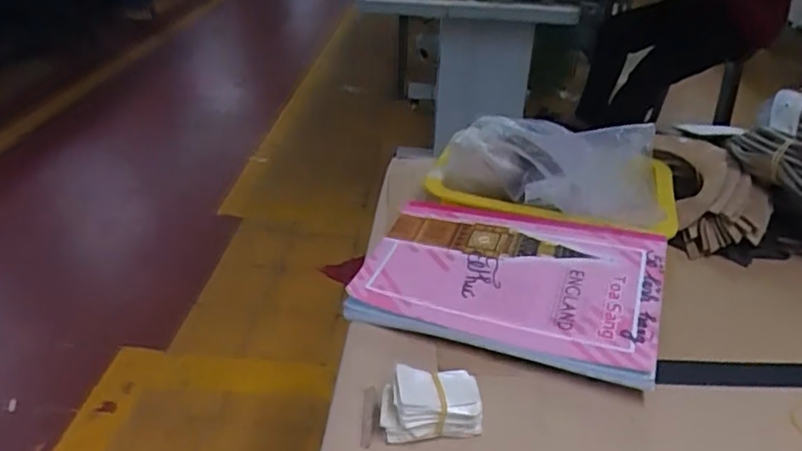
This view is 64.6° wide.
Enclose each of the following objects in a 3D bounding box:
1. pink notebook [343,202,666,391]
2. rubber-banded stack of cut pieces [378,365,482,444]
[{"bbox_3d":[0.096,0.043,0.560,0.248,0.019,0.165,10,43,18],"label":"pink notebook"},{"bbox_3d":[0.020,0.124,0.447,0.069,0.040,0.038,-5,32,-9],"label":"rubber-banded stack of cut pieces"}]

